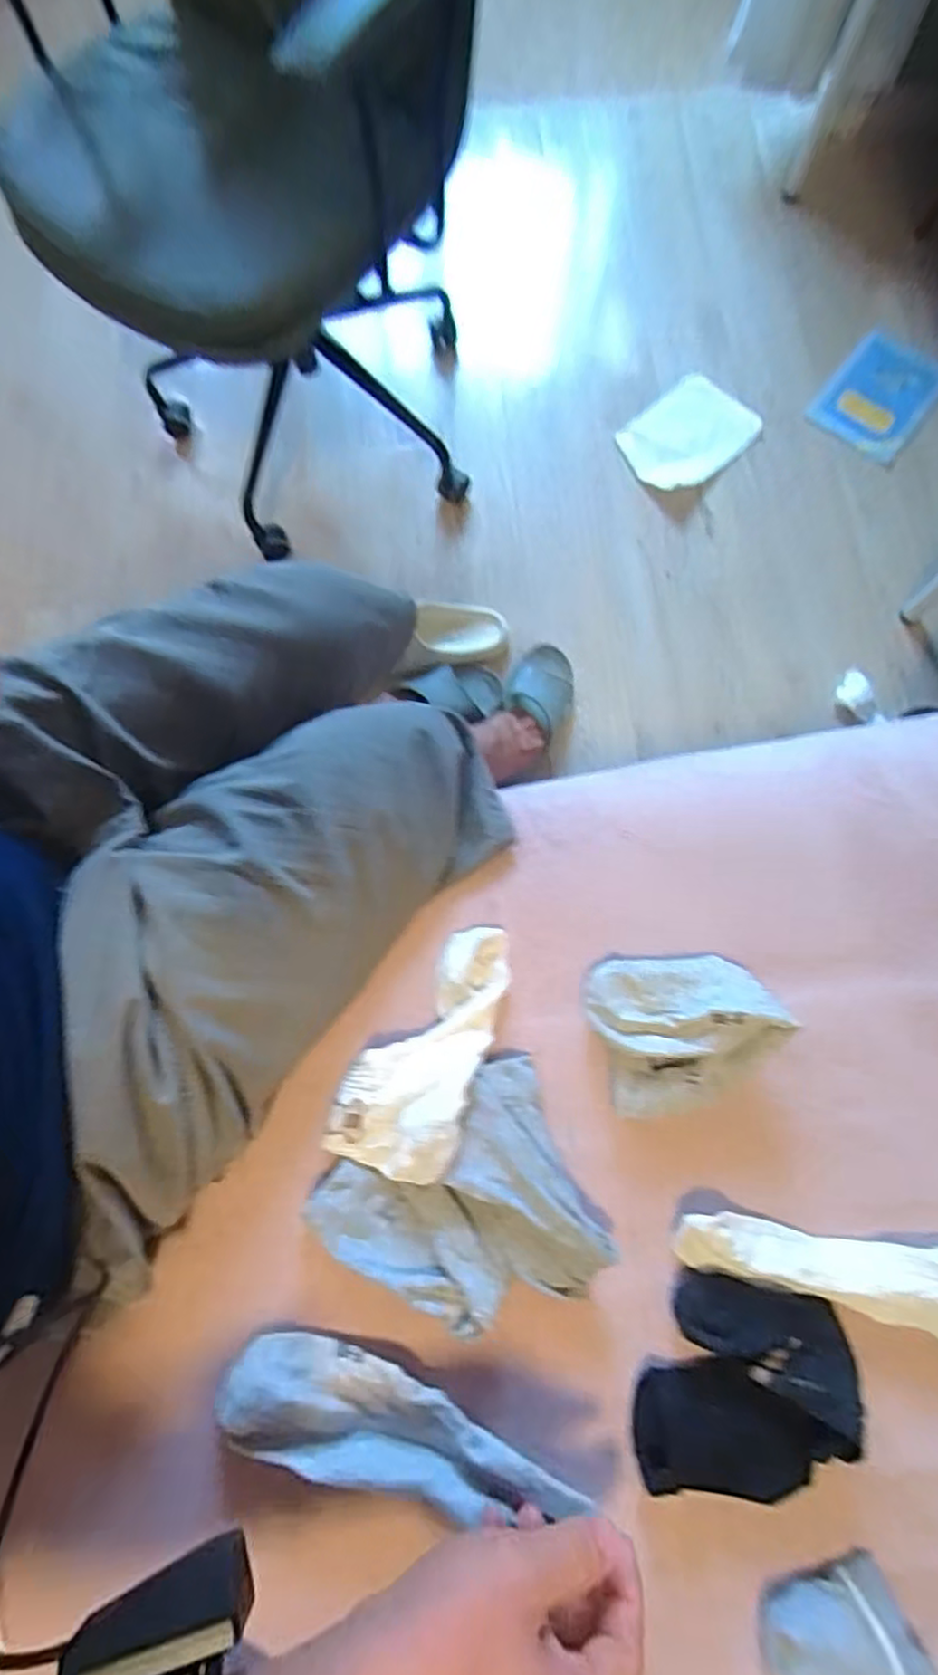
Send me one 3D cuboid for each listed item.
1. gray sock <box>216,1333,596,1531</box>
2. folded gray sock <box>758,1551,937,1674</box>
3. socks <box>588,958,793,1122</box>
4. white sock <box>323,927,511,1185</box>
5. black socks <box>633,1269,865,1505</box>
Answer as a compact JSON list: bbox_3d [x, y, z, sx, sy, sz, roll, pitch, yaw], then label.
[{"bbox_3d":[-0.045,0.352,0.394,0.204,0.029,0.059,14,79,7],"label":"gray sock"},{"bbox_3d":[0.214,0.464,0.377,0.090,0.031,0.077,-18,79,-3],"label":"folded gray sock"},{"bbox_3d":[0.142,0.130,0.444,0.124,0.041,0.100,-2,78,0],"label":"socks"},{"bbox_3d":[-0.023,0.141,0.447,0.079,0.033,0.172,29,80,6],"label":"white sock"},{"bbox_3d":[0.164,0.332,0.397,0.105,0.039,0.124,23,79,5],"label":"black socks"}]

